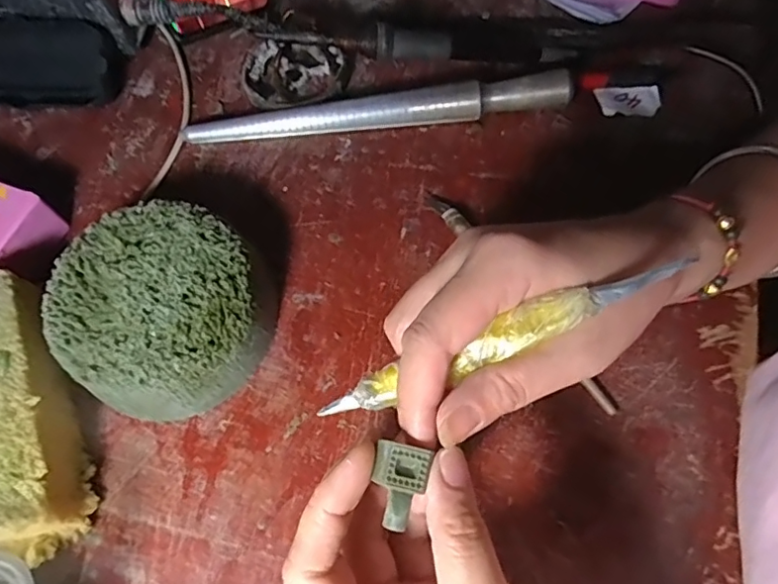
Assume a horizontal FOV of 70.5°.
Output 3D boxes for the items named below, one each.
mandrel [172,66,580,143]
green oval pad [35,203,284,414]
[{"bbox_3d":[-0.006,-0.112,0.345,0.237,0.025,0.016,-8,67,-2],"label":"mandrel"},{"bbox_3d":[-0.115,0.007,0.286,0.104,0.044,0.104,28,71,13],"label":"green oval pad"}]

